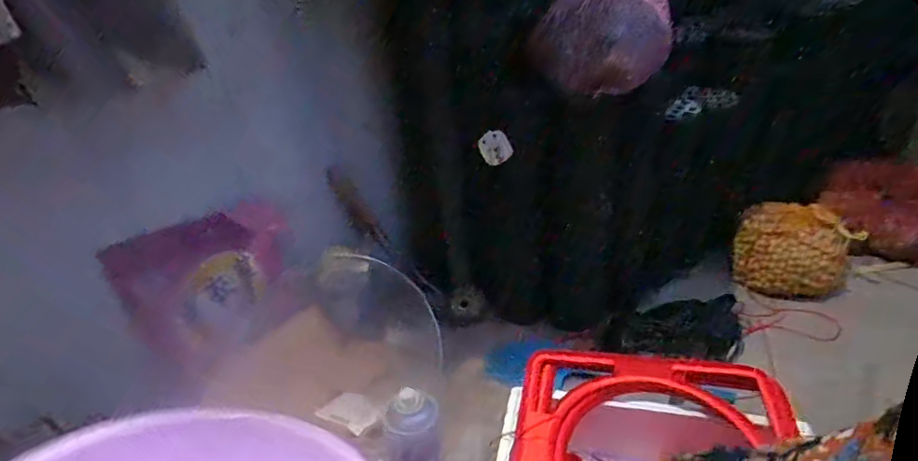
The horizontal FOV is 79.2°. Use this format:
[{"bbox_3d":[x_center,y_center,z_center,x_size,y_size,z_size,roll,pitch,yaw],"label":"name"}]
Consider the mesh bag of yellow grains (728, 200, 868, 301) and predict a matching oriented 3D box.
[{"bbox_3d":[0.681,0.035,1.126,0.215,0.103,0.184,11,35,26],"label":"mesh bag of yellow grains"}]

